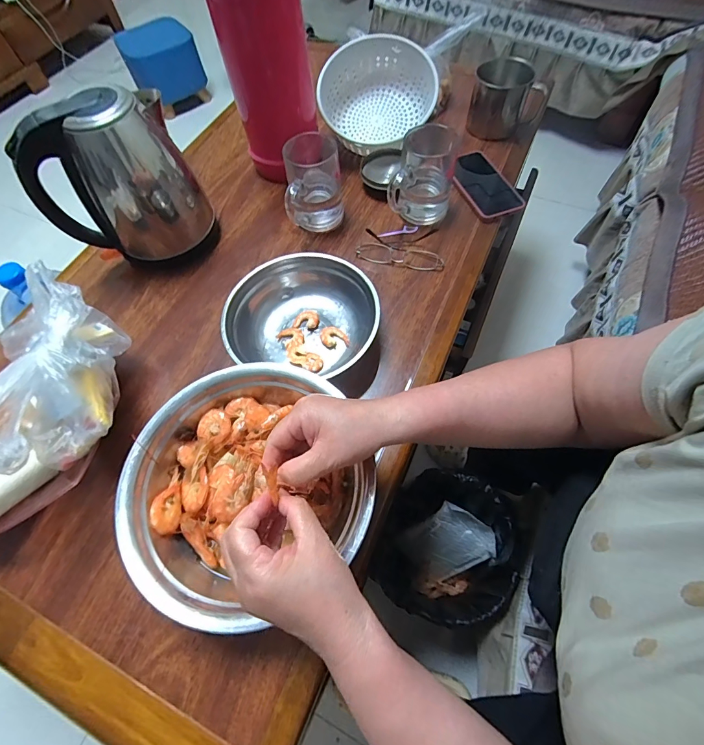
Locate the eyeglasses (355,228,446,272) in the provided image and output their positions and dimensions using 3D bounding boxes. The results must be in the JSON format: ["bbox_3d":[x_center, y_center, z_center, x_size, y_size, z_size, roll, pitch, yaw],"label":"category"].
[{"bbox_3d":[0.073,-0.192,0.582,0.134,0.025,0.067,3,64,4],"label":"eyeglasses"}]

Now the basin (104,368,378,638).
[{"bbox_3d":[-0.110,0.119,0.412,0.243,0.082,0.234,-1,64,2],"label":"basin"}]

